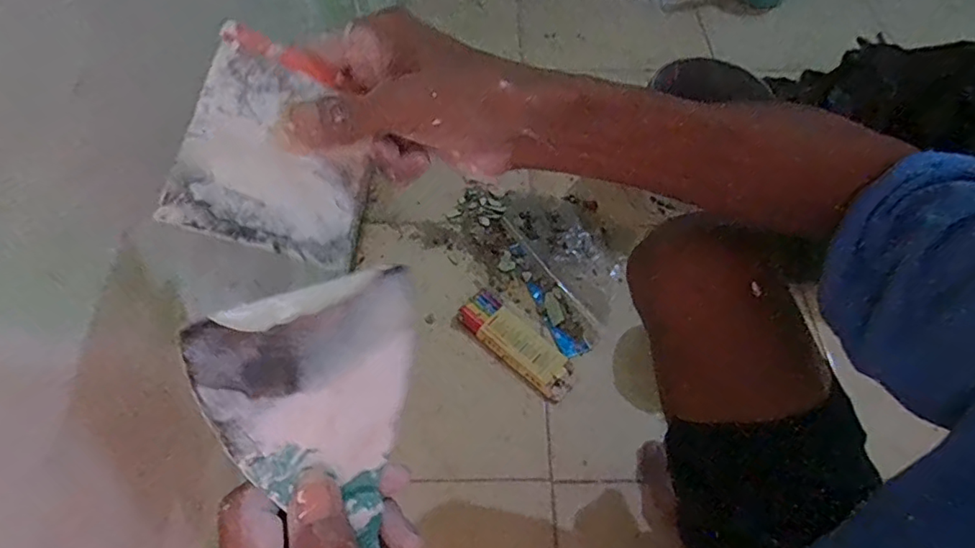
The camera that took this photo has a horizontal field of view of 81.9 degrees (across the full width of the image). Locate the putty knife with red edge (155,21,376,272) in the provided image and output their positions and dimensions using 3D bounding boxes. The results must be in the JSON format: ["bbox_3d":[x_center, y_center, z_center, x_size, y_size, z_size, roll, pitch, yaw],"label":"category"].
[{"bbox_3d":[-0.093,-0.059,0.262,0.082,0.005,0.102,18,66,-26],"label":"putty knife with red edge"}]

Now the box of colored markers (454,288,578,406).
[{"bbox_3d":[0.040,0.092,0.766,0.184,0.027,0.062,38,64,21],"label":"box of colored markers"}]

